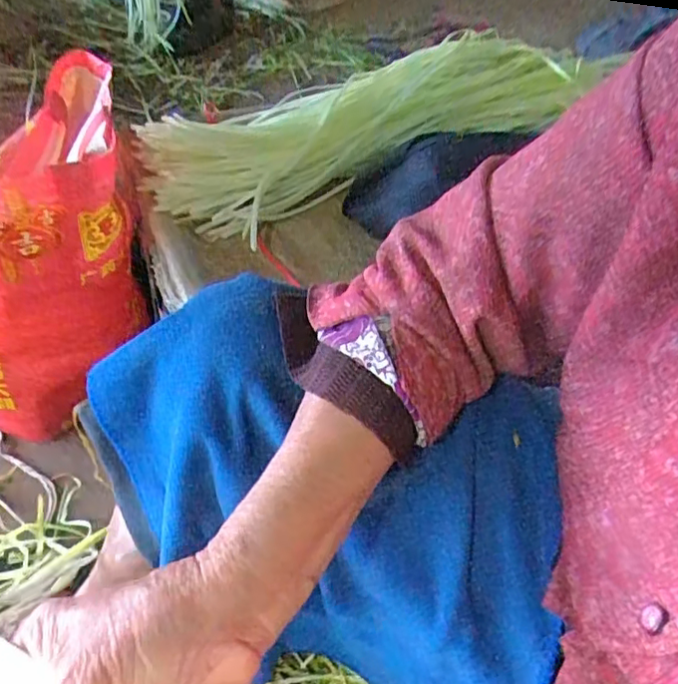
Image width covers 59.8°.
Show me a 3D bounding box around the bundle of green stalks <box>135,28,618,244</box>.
[{"bbox_3d":[0.066,-0.240,0.631,0.549,0.071,0.144,-28,56,-24],"label":"bundle of green stalks"}]

